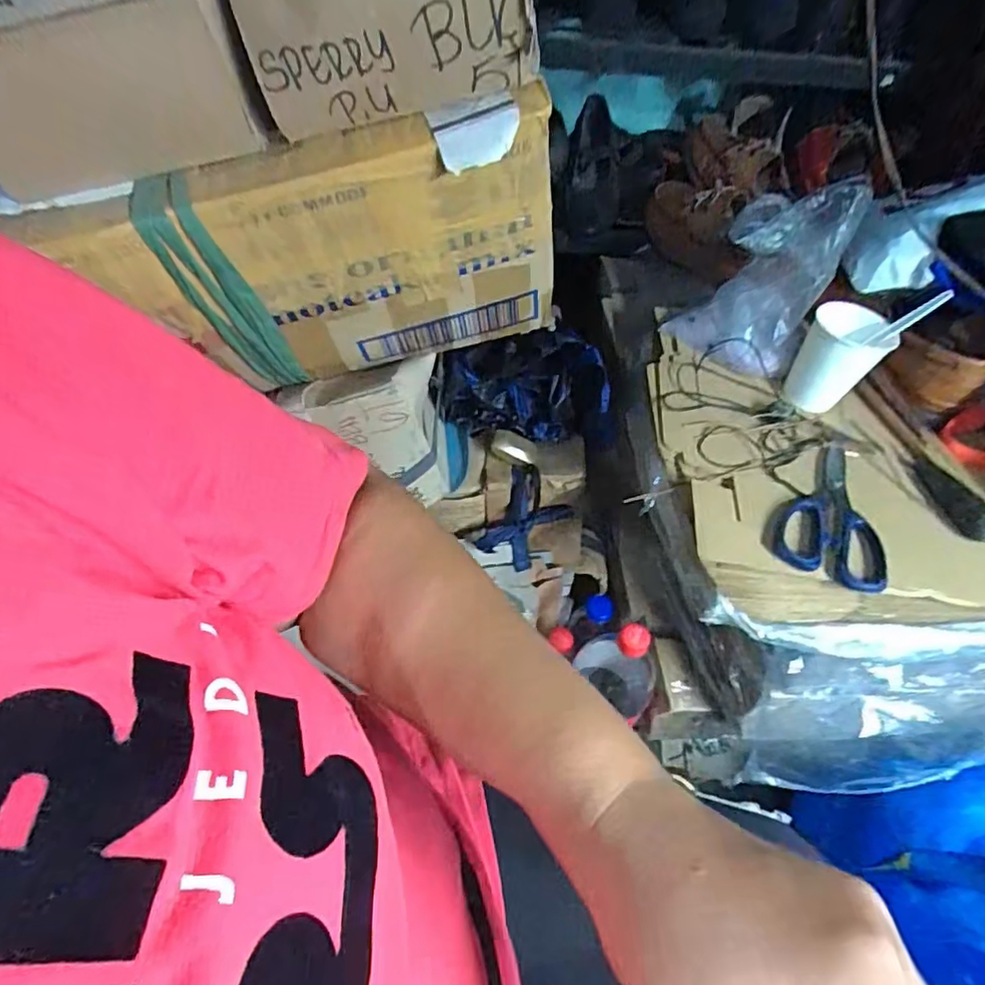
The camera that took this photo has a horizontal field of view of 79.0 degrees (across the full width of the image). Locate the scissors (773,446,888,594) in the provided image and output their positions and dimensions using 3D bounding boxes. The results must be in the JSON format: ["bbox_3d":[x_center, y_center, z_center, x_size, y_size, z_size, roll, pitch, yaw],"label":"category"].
[{"bbox_3d":[0.293,0.014,0.508,0.084,0.008,0.152,23,51,15],"label":"scissors"}]

